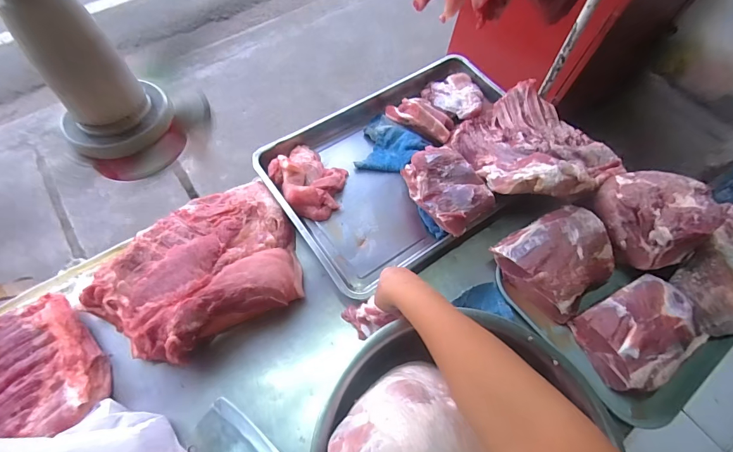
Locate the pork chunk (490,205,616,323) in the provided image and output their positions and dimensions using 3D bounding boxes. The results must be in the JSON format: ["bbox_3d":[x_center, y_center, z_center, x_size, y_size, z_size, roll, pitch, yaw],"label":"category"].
[{"bbox_3d":[0.342,0.053,0.657,0.168,0.096,0.163,-38,70,-21],"label":"pork chunk"}]

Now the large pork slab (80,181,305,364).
[{"bbox_3d":[-0.289,0.075,0.633,0.350,0.074,0.253,-30,67,-18],"label":"large pork slab"}]

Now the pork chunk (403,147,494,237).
[{"bbox_3d":[0.156,-0.078,0.701,0.121,0.060,0.162,-29,67,-18],"label":"pork chunk"}]

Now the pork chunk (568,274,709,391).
[{"bbox_3d":[0.442,0.170,0.596,0.168,0.079,0.133,-23,65,-15],"label":"pork chunk"}]

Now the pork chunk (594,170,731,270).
[{"bbox_3d":[0.511,-0.029,0.648,0.170,0.093,0.173,-29,67,-18],"label":"pork chunk"}]

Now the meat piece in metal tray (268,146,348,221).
[{"bbox_3d":[-0.120,-0.094,0.756,0.160,0.043,0.139,33,64,14],"label":"meat piece in metal tray"}]

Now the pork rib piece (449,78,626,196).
[{"bbox_3d":[0.324,-0.163,0.723,0.242,0.107,0.279,-29,67,-18],"label":"pork rib piece"}]

